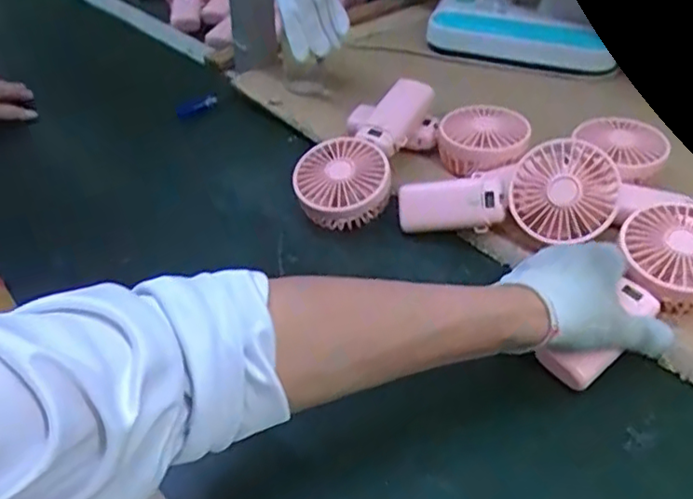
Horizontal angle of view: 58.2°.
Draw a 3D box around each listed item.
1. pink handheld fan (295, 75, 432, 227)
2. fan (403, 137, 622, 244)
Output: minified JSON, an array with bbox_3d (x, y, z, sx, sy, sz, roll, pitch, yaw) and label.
[{"bbox_3d":[0.023,-0.090,0.577,0.080,0.042,0.167,25,67,31],"label":"pink handheld fan"},{"bbox_3d":[0.133,-0.047,0.520,0.172,0.063,0.067,4,41,2],"label":"fan"}]

